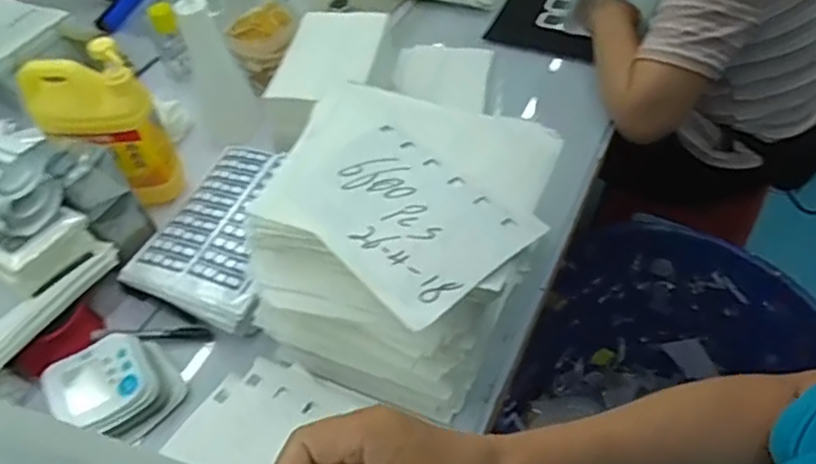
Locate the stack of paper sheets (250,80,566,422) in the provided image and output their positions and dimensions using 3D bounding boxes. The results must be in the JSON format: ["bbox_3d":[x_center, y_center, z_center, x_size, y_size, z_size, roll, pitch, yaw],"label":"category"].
[{"bbox_3d":[-0.004,0.001,0.733,0.294,0.166,0.310,17,54,16],"label":"stack of paper sheets"}]

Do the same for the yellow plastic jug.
[{"bbox_3d":[-0.407,-0.139,0.854,0.146,0.219,0.069,1,51,4],"label":"yellow plastic jug"}]

